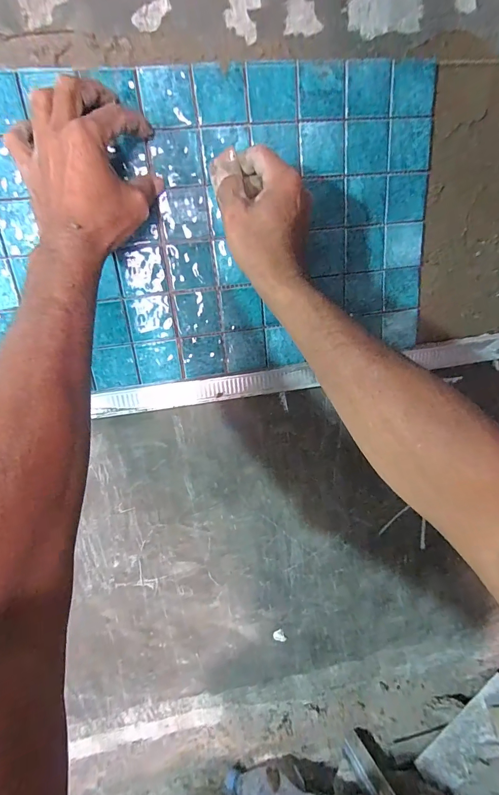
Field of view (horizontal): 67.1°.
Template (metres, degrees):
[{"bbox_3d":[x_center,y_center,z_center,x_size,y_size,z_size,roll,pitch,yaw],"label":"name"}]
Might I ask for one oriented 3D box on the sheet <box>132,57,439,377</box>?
[{"bbox_3d":[0.059,-0.187,0.420,0.304,0.292,0.009,-9,21,-9],"label":"sheet"}]

